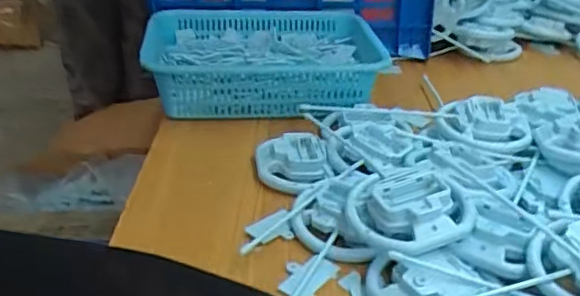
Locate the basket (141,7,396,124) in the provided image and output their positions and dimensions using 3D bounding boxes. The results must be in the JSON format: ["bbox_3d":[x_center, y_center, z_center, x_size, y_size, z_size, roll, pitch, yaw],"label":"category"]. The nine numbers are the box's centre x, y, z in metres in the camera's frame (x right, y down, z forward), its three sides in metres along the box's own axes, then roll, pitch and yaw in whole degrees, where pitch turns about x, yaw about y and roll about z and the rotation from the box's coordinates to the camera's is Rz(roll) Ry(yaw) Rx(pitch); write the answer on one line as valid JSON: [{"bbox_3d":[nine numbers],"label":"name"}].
[{"bbox_3d":[-0.032,-0.130,0.781,0.286,0.068,0.232,-3,30,-9],"label":"basket"}]

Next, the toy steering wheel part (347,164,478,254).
[{"bbox_3d":[0.104,0.043,0.496,0.106,0.036,0.098,1,30,-1],"label":"toy steering wheel part"}]

